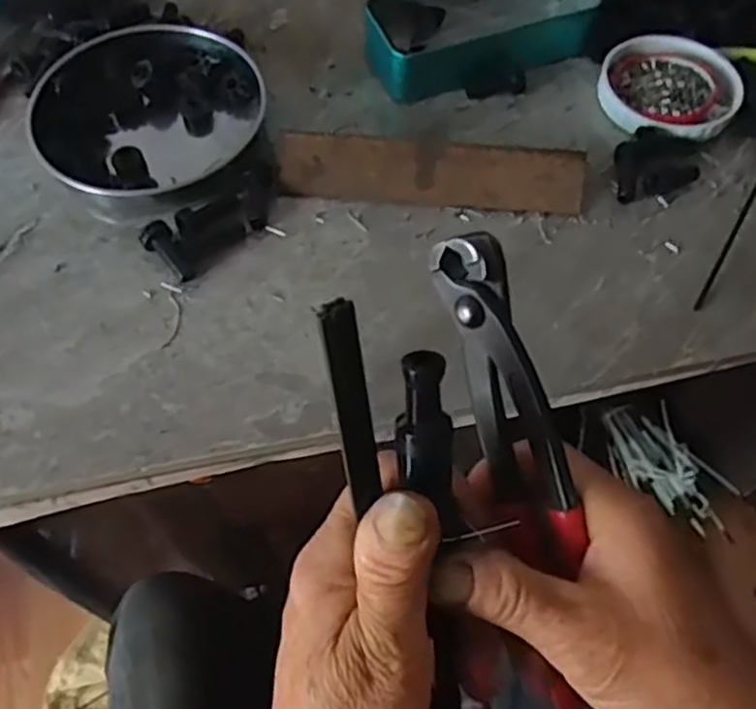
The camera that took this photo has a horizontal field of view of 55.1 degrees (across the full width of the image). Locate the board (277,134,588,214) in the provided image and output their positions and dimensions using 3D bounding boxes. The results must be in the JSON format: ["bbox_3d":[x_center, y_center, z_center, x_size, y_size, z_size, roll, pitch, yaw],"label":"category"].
[{"bbox_3d":[0.032,-0.105,0.426,0.177,0.035,0.007,5,21,2],"label":"board"}]

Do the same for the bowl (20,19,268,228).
[{"bbox_3d":[-0.137,-0.144,0.445,0.135,0.030,0.141,0,60,-1],"label":"bowl"}]

